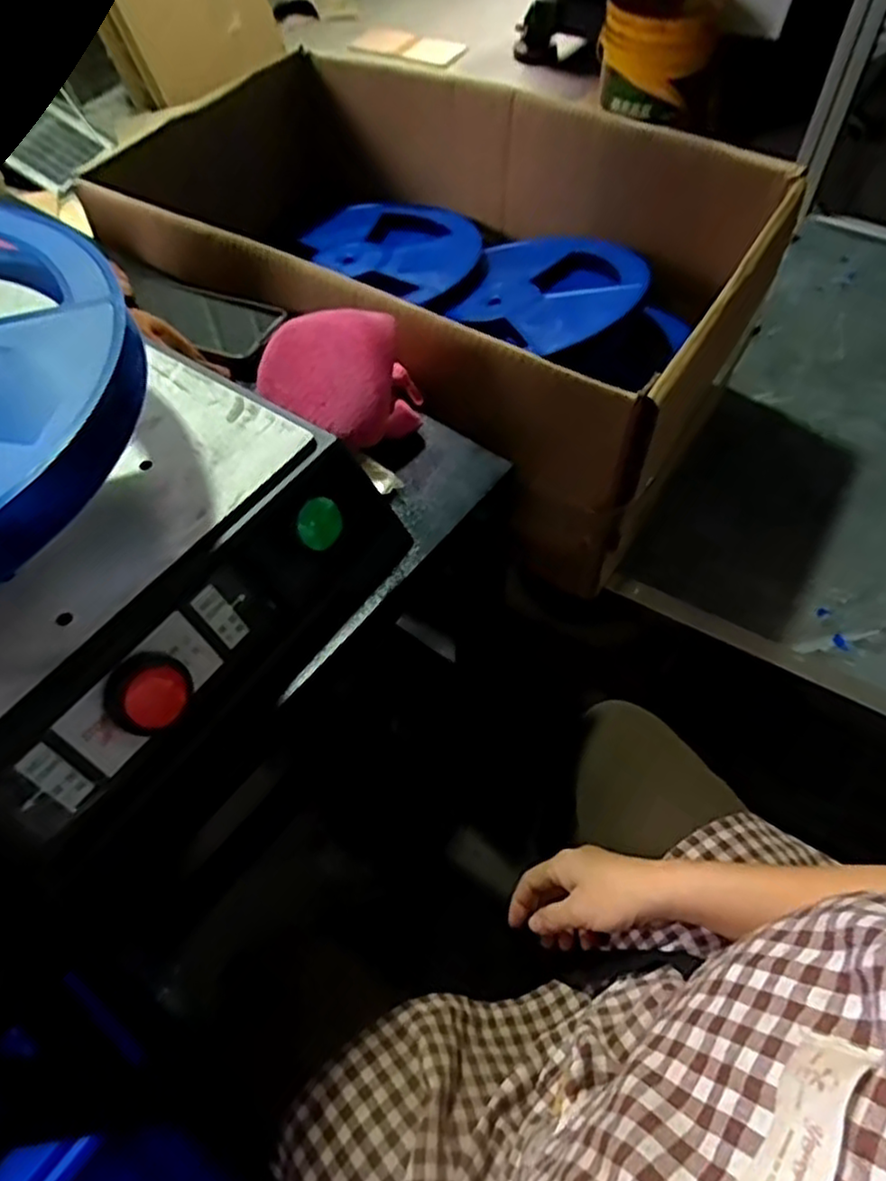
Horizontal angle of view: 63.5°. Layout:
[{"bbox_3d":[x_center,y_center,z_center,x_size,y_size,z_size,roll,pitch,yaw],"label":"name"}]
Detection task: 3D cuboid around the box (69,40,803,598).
[{"bbox_3d":[-0.013,-0.340,0.818,0.656,0.275,0.436,27,58,20],"label":"box"}]

